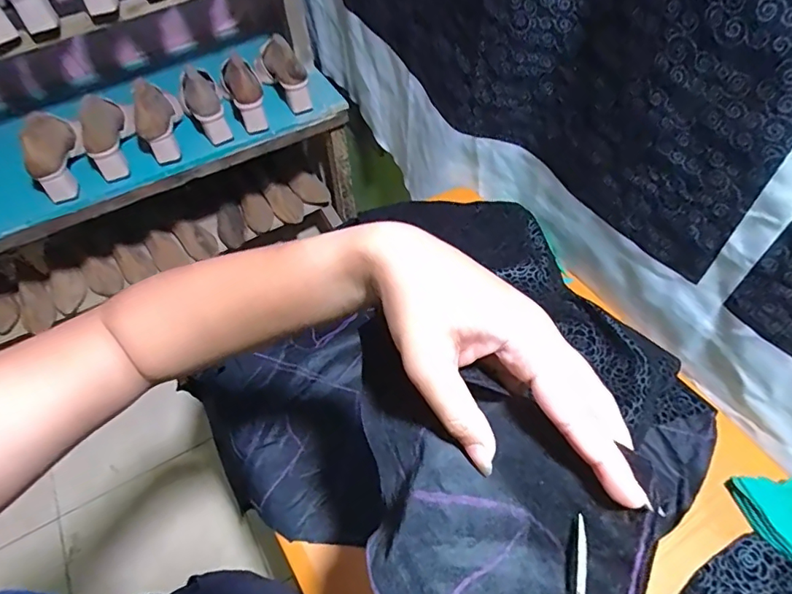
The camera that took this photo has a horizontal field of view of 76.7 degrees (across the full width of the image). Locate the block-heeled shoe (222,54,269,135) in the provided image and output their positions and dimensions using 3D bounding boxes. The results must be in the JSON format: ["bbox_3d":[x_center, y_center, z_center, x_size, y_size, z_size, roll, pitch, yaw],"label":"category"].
[{"bbox_3d":[-0.332,-0.448,1.114,0.073,0.064,0.196,-20,76,-11],"label":"block-heeled shoe"}]

